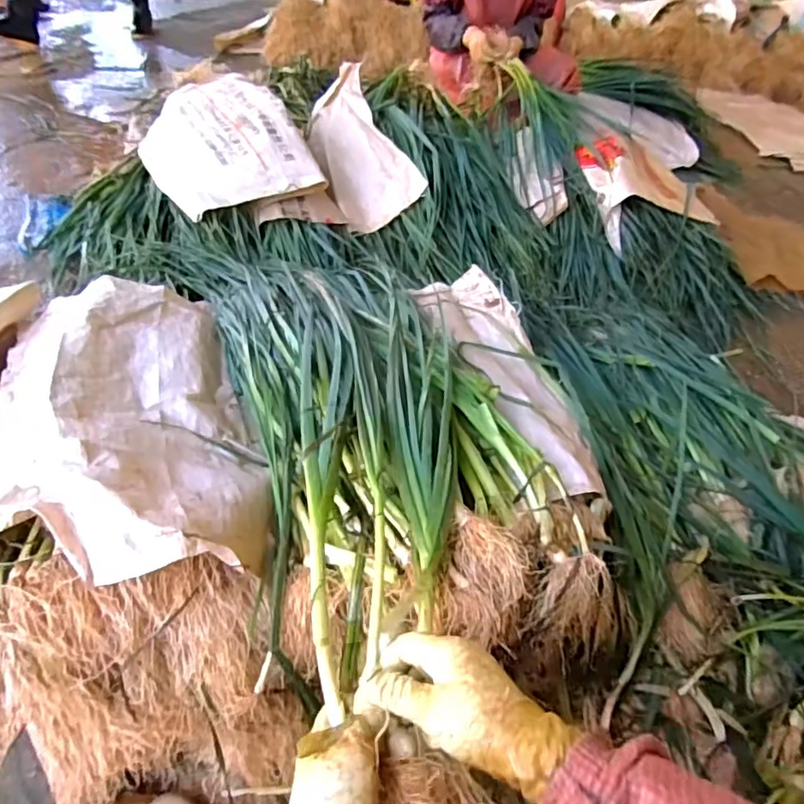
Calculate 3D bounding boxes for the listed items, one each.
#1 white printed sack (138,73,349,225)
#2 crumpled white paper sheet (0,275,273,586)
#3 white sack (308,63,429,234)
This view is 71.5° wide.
[{"bbox_3d":[-0.390,-0.590,1.282,0.379,0.167,0.468,-15,50,-21],"label":"white printed sack"},{"bbox_3d":[-0.342,-0.010,0.690,0.330,0.123,0.515,-4,47,-12],"label":"crumpled white paper sheet"},{"bbox_3d":[-0.111,-0.630,1.389,0.206,0.066,0.483,-31,68,16],"label":"white sack"}]

